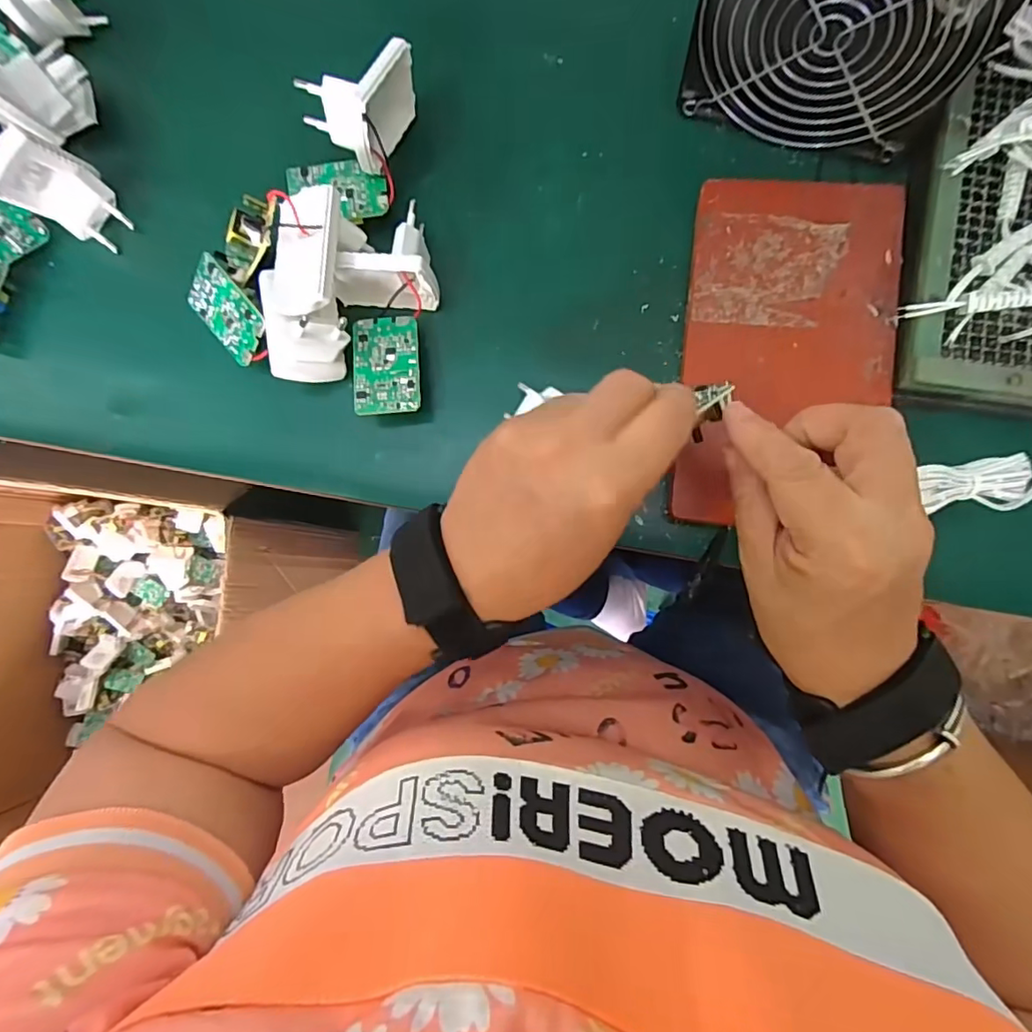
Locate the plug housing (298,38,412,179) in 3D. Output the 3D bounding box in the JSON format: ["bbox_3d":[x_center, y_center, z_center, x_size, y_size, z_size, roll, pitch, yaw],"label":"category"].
[{"bbox_3d":[-0.084,-0.223,0.289,0.042,0.040,0.065,20,69,6],"label":"plug housing"}]

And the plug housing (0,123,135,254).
[{"bbox_3d":[-0.252,-0.179,0.297,0.034,0.055,0.042,36,91,8],"label":"plug housing"}]

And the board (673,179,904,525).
[{"bbox_3d":[0.137,-0.085,0.275,0.098,0.012,0.173,5,86,7],"label":"board"}]

